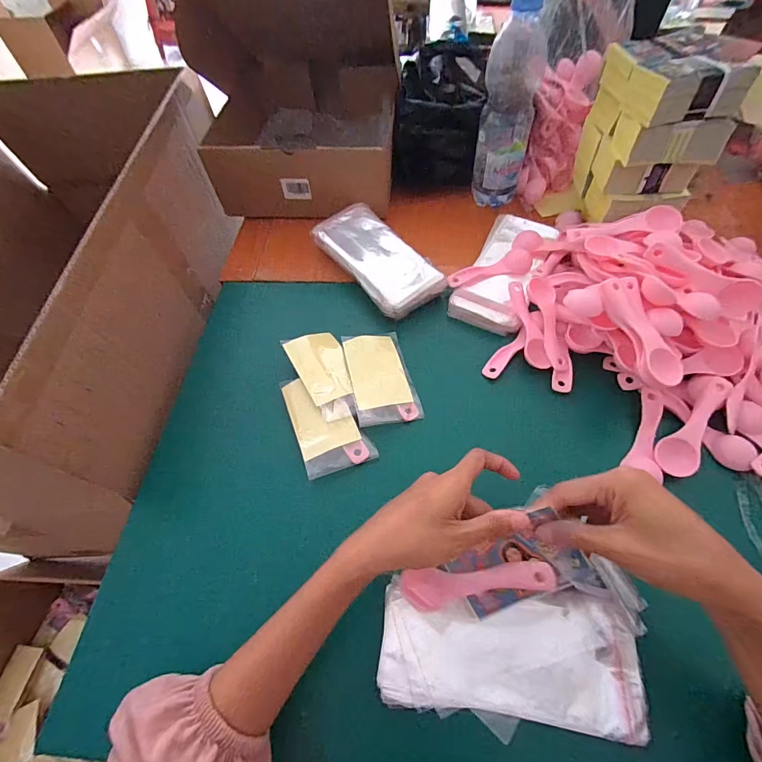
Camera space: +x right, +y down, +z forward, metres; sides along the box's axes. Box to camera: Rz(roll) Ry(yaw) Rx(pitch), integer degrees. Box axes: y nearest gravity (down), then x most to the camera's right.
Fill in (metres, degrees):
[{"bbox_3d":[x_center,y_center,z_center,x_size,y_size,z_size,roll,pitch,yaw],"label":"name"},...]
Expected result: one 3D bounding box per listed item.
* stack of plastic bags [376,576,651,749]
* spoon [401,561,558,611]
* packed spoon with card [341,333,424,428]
[{"bbox_3d":[0.093,0.204,0.287,0.182,0.013,0.085,2,59,4],"label":"stack of plastic bags"},{"bbox_3d":[0.068,0.156,0.288,0.108,0.013,0.025,-16,56,21],"label":"spoon"},{"bbox_3d":[-0.001,-0.005,0.427,0.066,0.017,0.114,-12,59,-5],"label":"packed spoon with card"}]

